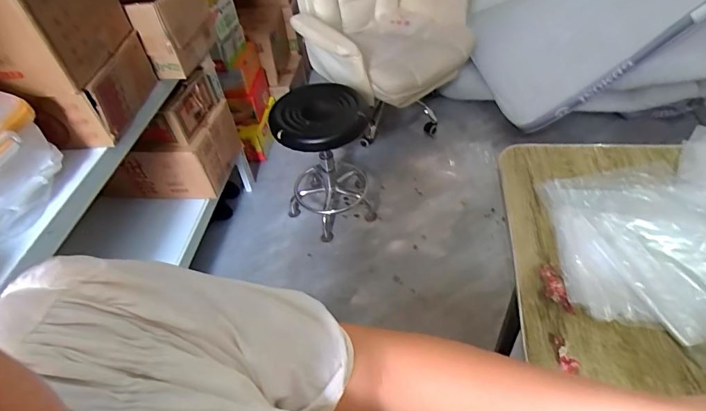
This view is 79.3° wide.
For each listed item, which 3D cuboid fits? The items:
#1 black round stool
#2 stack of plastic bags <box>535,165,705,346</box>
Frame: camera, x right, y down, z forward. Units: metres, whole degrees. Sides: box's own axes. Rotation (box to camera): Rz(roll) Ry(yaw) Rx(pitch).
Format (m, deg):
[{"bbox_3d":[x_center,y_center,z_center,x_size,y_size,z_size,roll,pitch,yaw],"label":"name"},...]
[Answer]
[{"bbox_3d":[-0.109,-0.177,1.635,0.342,0.495,0.373,-6,46,1],"label":"black round stool"},{"bbox_3d":[0.394,0.045,0.574,0.235,0.016,0.266,1,47,7],"label":"stack of plastic bags"}]

